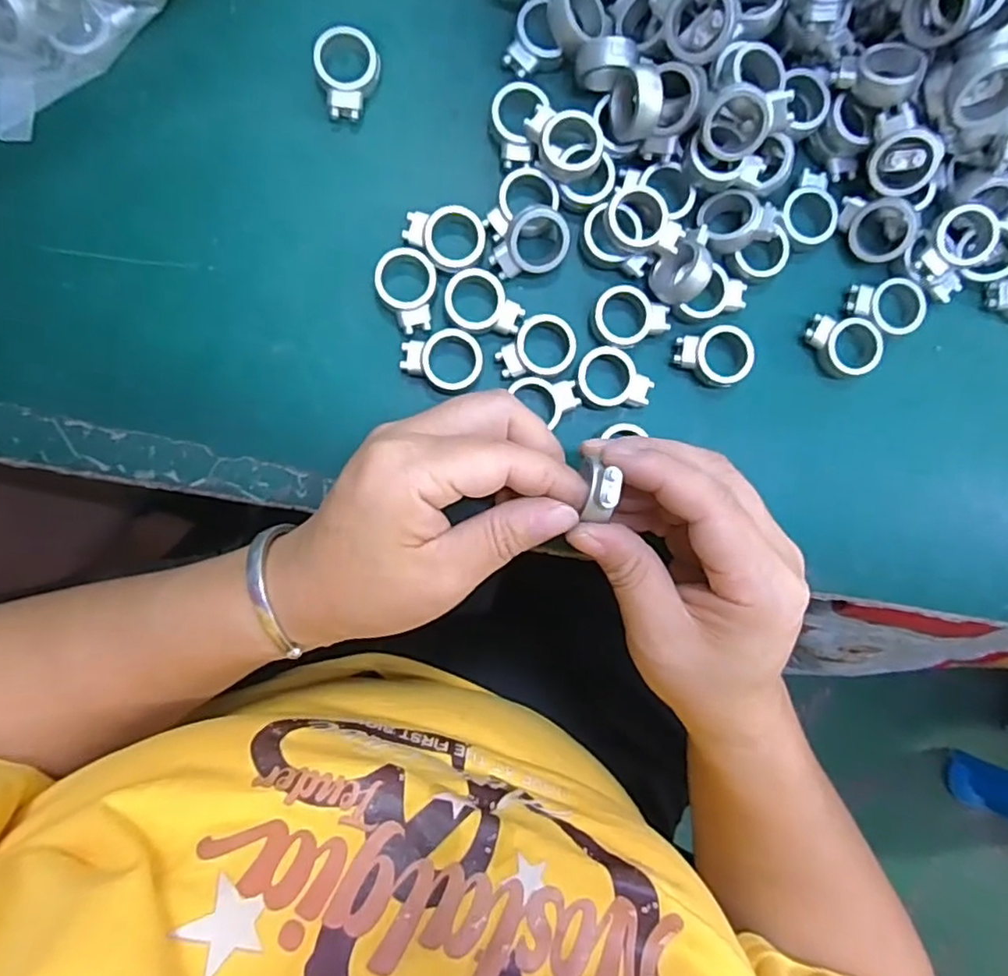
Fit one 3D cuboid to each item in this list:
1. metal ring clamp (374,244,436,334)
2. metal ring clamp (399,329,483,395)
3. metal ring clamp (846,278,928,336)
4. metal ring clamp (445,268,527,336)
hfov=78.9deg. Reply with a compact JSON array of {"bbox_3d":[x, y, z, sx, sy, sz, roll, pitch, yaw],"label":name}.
[{"bbox_3d":[-0.041,-0.083,0.260,0.025,0.009,0.034,-8,93,-5],"label":"metal ring clamp"},{"bbox_3d":[-0.027,-0.054,0.260,0.034,0.008,0.026,6,92,-5],"label":"metal ring clamp"},{"bbox_3d":[0.173,-0.081,0.278,0.033,0.009,0.025,-8,93,-5],"label":"metal ring clamp"},{"bbox_3d":[-0.009,-0.078,0.261,0.034,0.008,0.025,29,90,-6],"label":"metal ring clamp"}]

